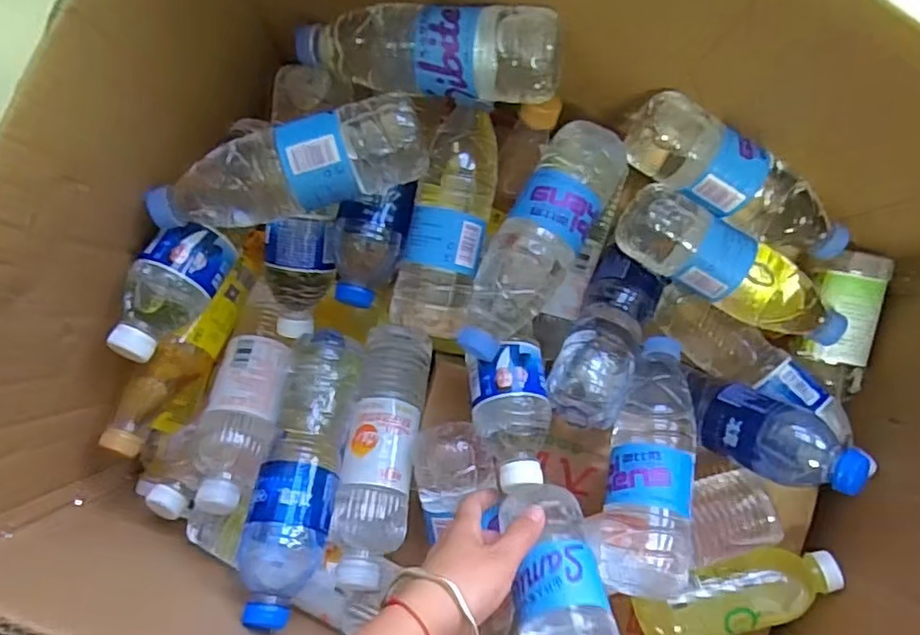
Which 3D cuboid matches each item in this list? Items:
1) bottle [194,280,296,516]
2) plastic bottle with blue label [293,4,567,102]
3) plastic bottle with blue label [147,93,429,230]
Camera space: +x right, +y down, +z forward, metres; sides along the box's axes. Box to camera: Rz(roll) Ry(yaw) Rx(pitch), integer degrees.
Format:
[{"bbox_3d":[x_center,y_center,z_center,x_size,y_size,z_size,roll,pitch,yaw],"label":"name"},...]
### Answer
[{"bbox_3d":[-0.183,0.068,0.537,0.065,0.059,0.203,4,59,-2],"label":"bottle"},{"bbox_3d":[-0.023,-0.201,0.475,0.205,0.065,0.059,13,88,22],"label":"plastic bottle with blue label"},{"bbox_3d":[-0.129,-0.111,0.467,0.212,0.061,0.067,-13,89,-2],"label":"plastic bottle with blue label"}]

